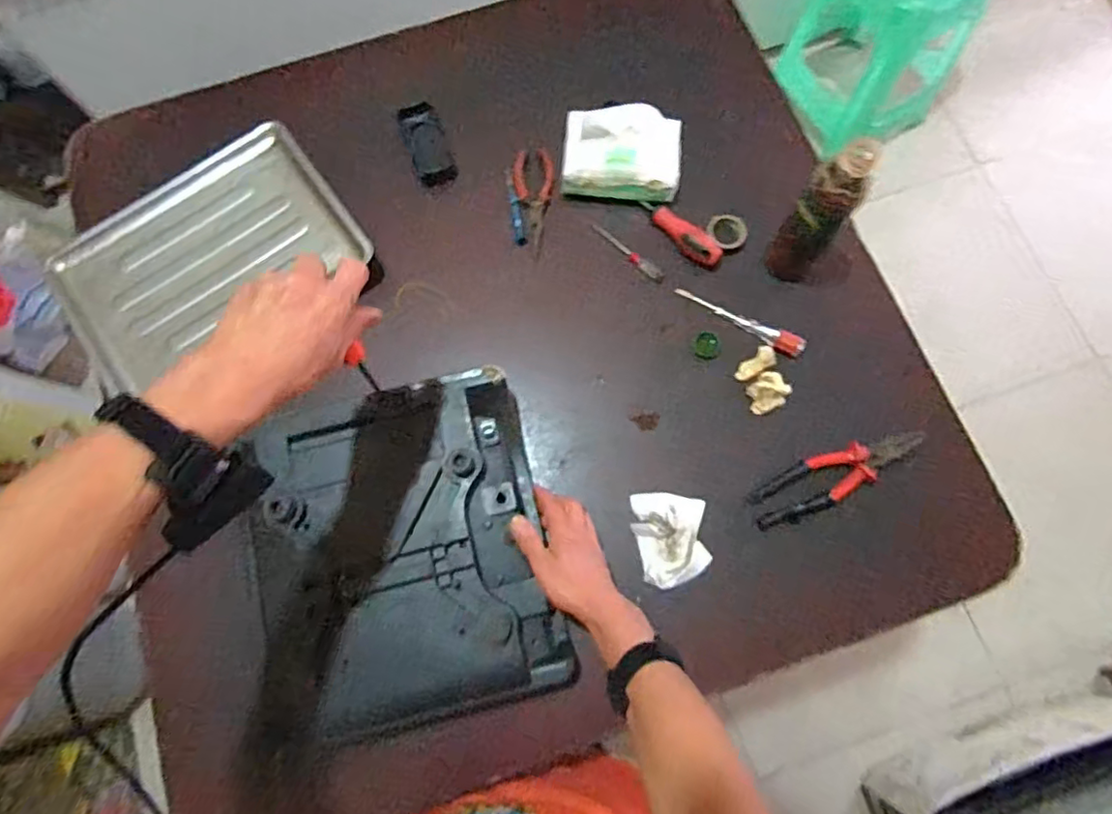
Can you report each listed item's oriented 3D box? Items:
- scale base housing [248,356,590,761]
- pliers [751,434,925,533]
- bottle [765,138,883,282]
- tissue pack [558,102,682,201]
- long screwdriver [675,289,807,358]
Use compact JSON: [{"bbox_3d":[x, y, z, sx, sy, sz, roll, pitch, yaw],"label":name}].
[{"bbox_3d":[-0.169,0.154,0.646,0.308,0.050,0.330,-14,76,-3],"label":"scale base housing"},{"bbox_3d":[0.316,0.076,0.698,0.205,0.030,0.055,-27,77,-6],"label":"pliers"},{"bbox_3d":[0.296,-0.216,0.691,0.061,0.223,0.074,40,79,10],"label":"bottle"},{"bbox_3d":[0.083,-0.317,0.765,0.143,0.065,0.085,6,76,2],"label":"tissue pack"},{"bbox_3d":[0.223,-0.105,0.753,0.163,0.024,0.022,28,78,8],"label":"long screwdriver"}]

